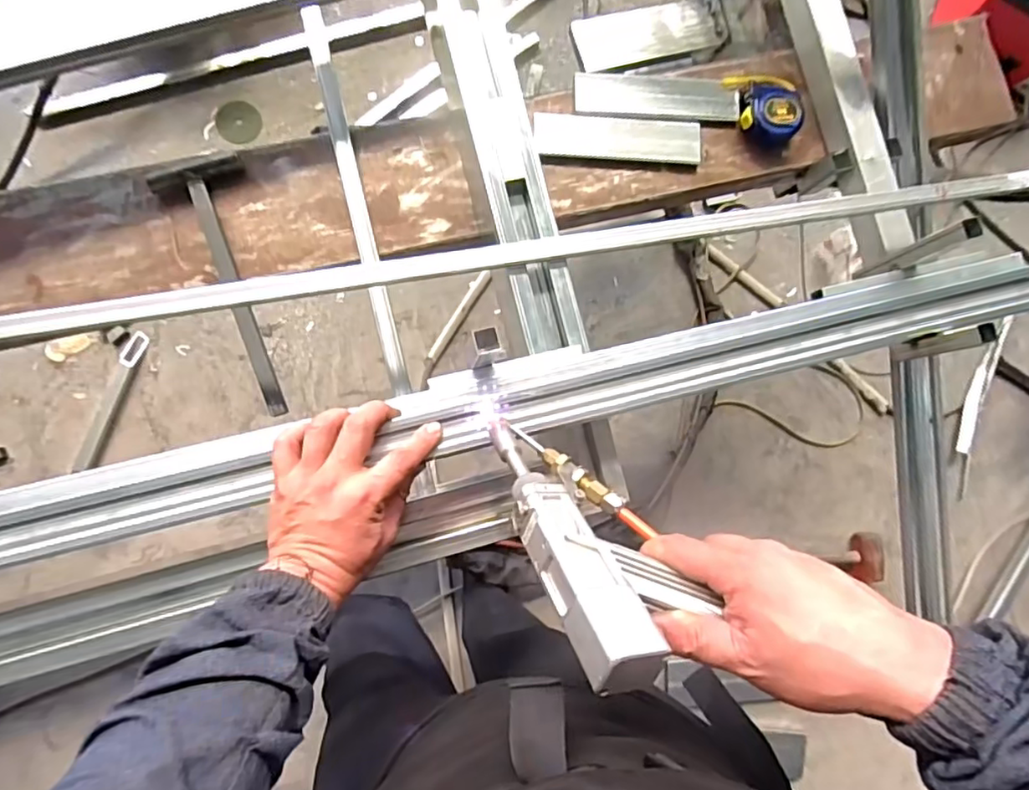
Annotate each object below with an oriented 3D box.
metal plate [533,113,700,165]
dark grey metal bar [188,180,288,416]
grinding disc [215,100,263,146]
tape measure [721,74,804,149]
[{"bbox_3d":[0.121,-0.302,0.692,0.196,0.014,0.055,-1,87,-9],"label":"metal plate"},{"bbox_3d":[-0.288,-0.099,0.614,0.018,0.013,0.252,-20,90,-10],"label":"dark grey metal bar"},{"bbox_3d":[-0.612,-0.606,1.314,0.106,0.007,0.103,0,77,-1],"label":"grinding disc"},{"bbox_3d":[0.303,-0.346,0.707,0.088,0.036,0.091,-9,88,-9],"label":"tape measure"}]

